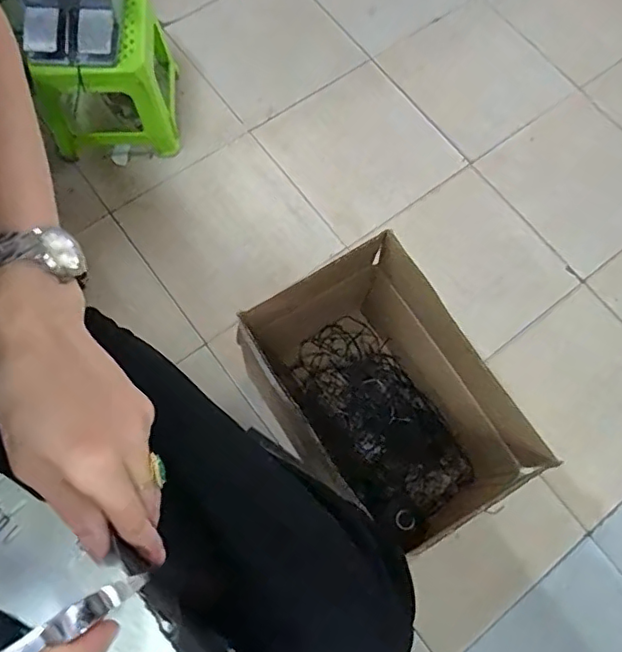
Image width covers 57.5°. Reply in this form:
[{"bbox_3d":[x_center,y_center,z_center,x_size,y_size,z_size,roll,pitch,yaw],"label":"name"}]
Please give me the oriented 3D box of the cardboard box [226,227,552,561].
[{"bbox_3d":[0.110,0.148,1.056,0.313,0.391,0.466,-29,74,-10],"label":"cardboard box"}]

